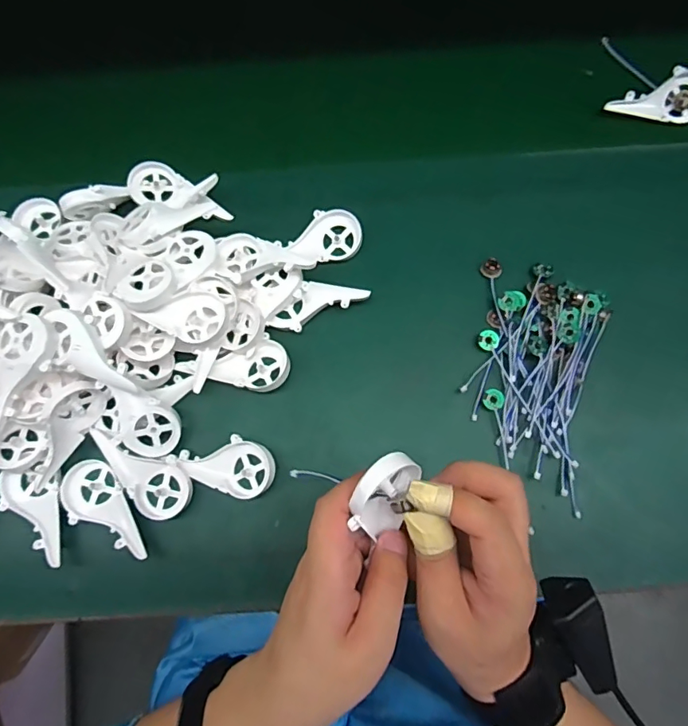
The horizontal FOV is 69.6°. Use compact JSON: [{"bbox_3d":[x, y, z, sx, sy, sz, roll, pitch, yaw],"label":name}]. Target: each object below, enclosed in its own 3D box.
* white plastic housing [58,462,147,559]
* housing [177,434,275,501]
[{"bbox_3d":[-0.192,0.119,0.391,0.045,0.011,0.094,-36,79,-7],"label":"white plastic housing"},{"bbox_3d":[-0.094,0.081,0.402,0.077,0.010,0.045,21,78,6],"label":"housing"}]

